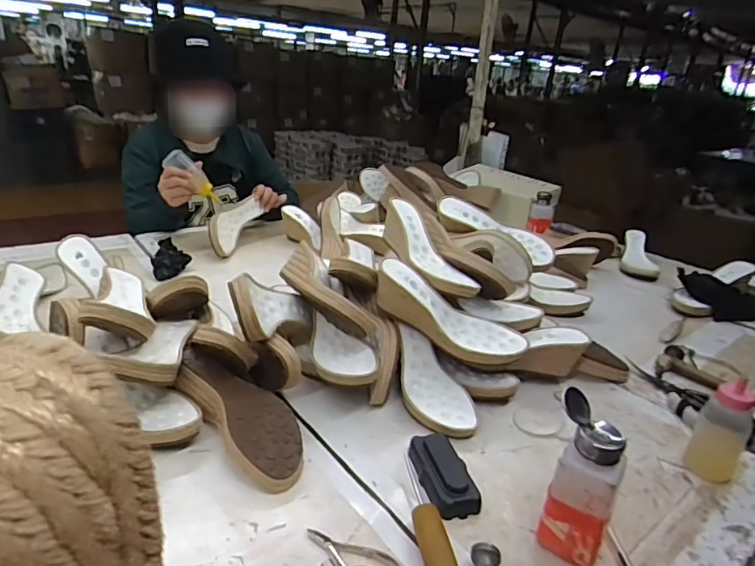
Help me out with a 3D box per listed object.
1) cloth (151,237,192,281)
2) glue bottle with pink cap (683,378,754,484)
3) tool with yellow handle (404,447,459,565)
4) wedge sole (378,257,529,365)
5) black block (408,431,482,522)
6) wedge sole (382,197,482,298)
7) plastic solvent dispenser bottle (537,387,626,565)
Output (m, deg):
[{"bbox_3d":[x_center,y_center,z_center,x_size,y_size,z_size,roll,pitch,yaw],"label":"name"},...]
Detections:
[{"bbox_3d":[-0.436,-0.053,1.042,0.073,0.026,0.179,-7,27,-27],"label":"cloth"},{"bbox_3d":[0.410,0.171,0.583,0.051,0.133,0.042,25,30,38],"label":"glue bottle with pink cap"},{"bbox_3d":[0.050,0.234,0.493,0.028,0.024,0.195,1,24,-11],"label":"tool with yellow handle"},{"bbox_3d":[0.095,0.052,0.699,0.228,0.068,0.078,30,27,5],"label":"wedge sole"},{"bbox_3d":[0.075,0.209,0.552,0.056,0.022,0.102,-3,25,-19],"label":"black block"},{"bbox_3d":[0.068,-0.049,0.772,0.076,0.053,0.229,-9,48,-30],"label":"wedge sole"},{"bbox_3d":[0.192,0.188,0.466,0.068,0.148,0.055,17,26,24],"label":"plastic solvent dispenser bottle"}]

